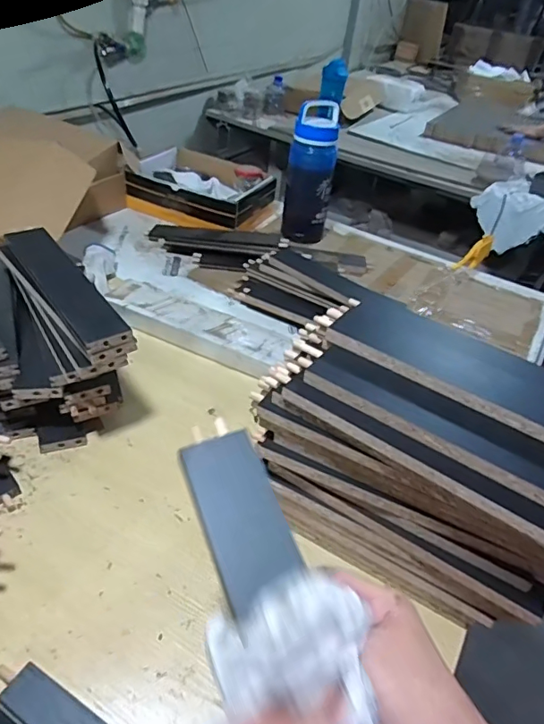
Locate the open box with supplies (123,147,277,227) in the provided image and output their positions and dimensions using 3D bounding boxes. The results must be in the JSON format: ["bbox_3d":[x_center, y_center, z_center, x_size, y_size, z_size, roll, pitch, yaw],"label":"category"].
[{"bbox_3d":[-0.175,-0.425,1.263,0.314,0.094,0.239,18,41,11],"label":"open box with supplies"}]

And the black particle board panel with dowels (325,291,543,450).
[{"bbox_3d":[0.207,0.008,0.500,0.285,0.018,0.119,29,45,23],"label":"black particle board panel with dowels"}]

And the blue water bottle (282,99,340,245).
[{"bbox_3d":[0.086,-0.413,1.155,0.092,0.293,0.074,3,41,-6],"label":"blue water bottle"}]

